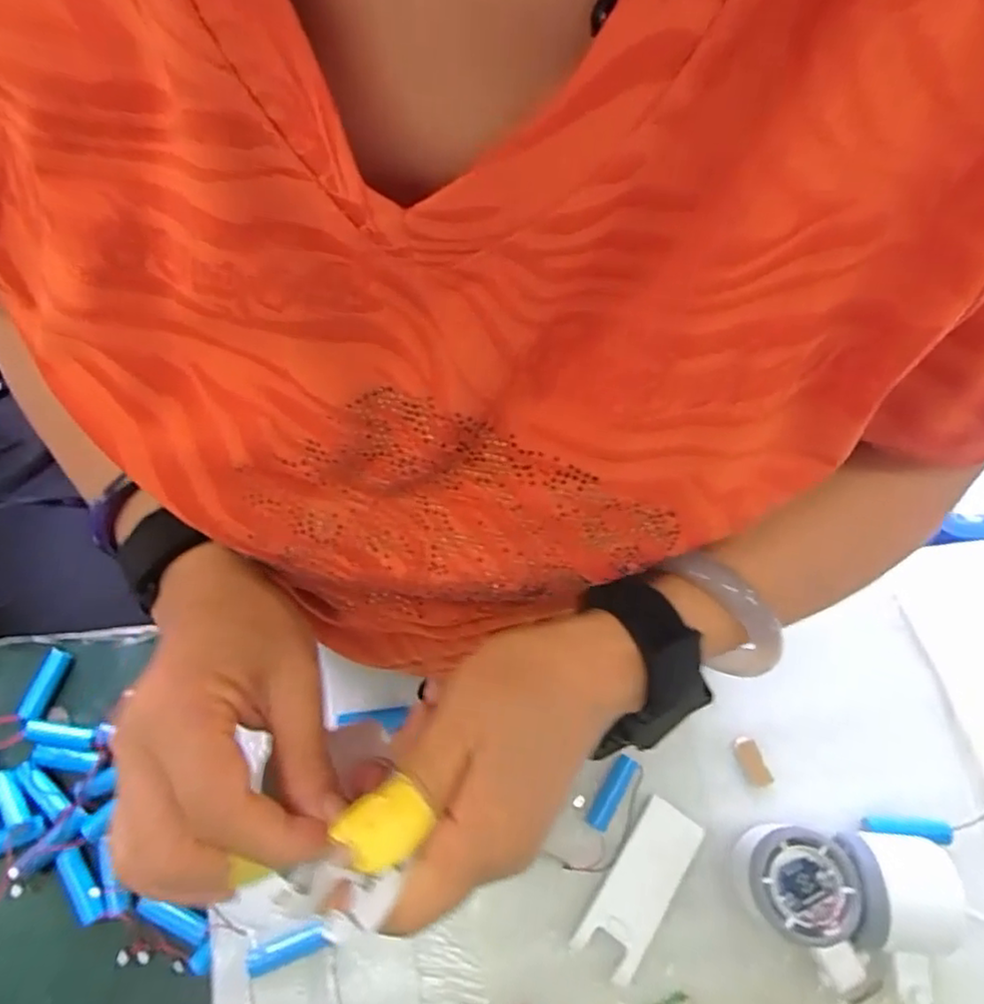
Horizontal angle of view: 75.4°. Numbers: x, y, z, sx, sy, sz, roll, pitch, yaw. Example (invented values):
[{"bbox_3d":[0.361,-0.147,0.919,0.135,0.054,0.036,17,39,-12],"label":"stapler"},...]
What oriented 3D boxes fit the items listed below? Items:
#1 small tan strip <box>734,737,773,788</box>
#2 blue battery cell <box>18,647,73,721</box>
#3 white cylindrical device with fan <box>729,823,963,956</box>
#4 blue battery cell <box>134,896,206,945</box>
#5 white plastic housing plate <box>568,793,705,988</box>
[{"bbox_3d":[0.175,0.176,0.429,0.017,0.004,0.031,-19,68,-5],"label":"small tan strip"},{"bbox_3d":[-0.329,0.134,0.469,0.010,0.013,0.051,10,66,8],"label":"blue battery cell"},{"bbox_3d":[0.209,0.227,0.376,0.116,0.054,0.059,4,67,4],"label":"white cylindrical device with fan"},{"bbox_3d":[-0.204,0.264,0.404,0.050,0.014,0.014,19,69,11],"label":"blue battery cell"},{"bbox_3d":[0.091,0.238,0.396,0.039,0.013,0.100,33,73,15],"label":"white plastic housing plate"}]

